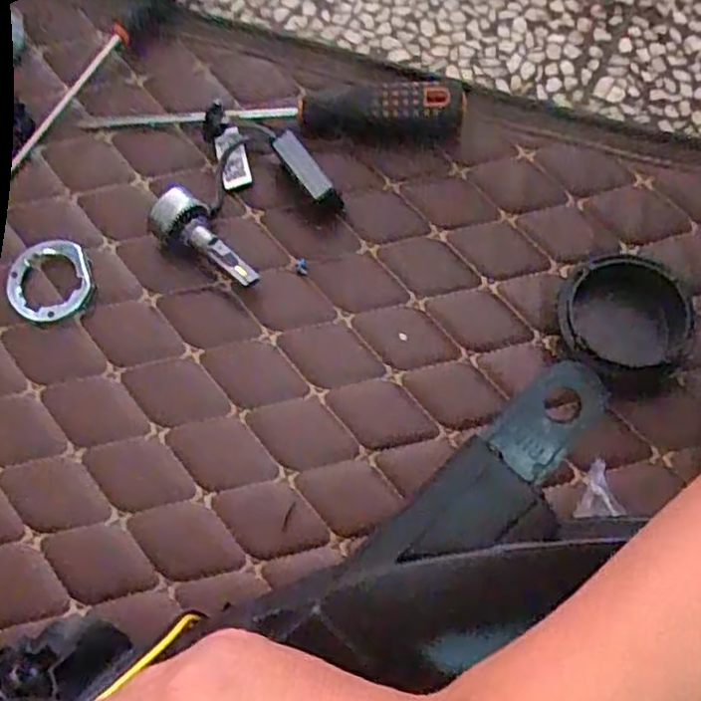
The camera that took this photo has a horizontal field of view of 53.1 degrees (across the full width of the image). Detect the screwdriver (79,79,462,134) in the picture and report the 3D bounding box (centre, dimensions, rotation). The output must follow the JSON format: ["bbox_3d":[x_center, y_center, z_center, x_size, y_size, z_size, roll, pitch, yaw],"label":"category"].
[{"bbox_3d":[-0.052,-0.158,0.451,0.239,0.042,0.030,4,68,1],"label":"screwdriver"}]

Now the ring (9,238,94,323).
[{"bbox_3d":[-0.179,-0.042,0.418,0.048,0.006,0.048,0,81,1],"label":"ring"}]

